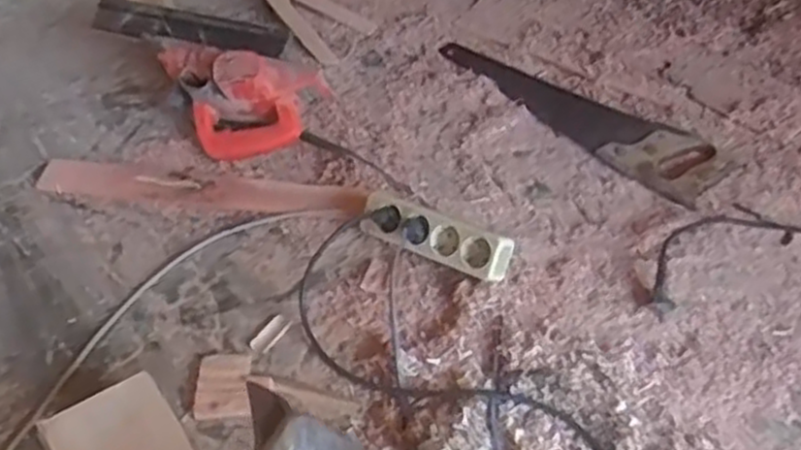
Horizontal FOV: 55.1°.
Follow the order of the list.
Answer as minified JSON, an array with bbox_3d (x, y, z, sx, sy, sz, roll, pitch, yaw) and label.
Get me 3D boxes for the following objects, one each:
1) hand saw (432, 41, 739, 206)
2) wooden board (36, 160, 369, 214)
[{"bbox_3d":[0.275,-0.195,1.213,0.126,0.033,0.510,-31,54,-26],"label":"hand saw"},{"bbox_3d":[-0.284,-0.047,1.084,0.471,0.011,0.067,6,49,8],"label":"wooden board"}]

